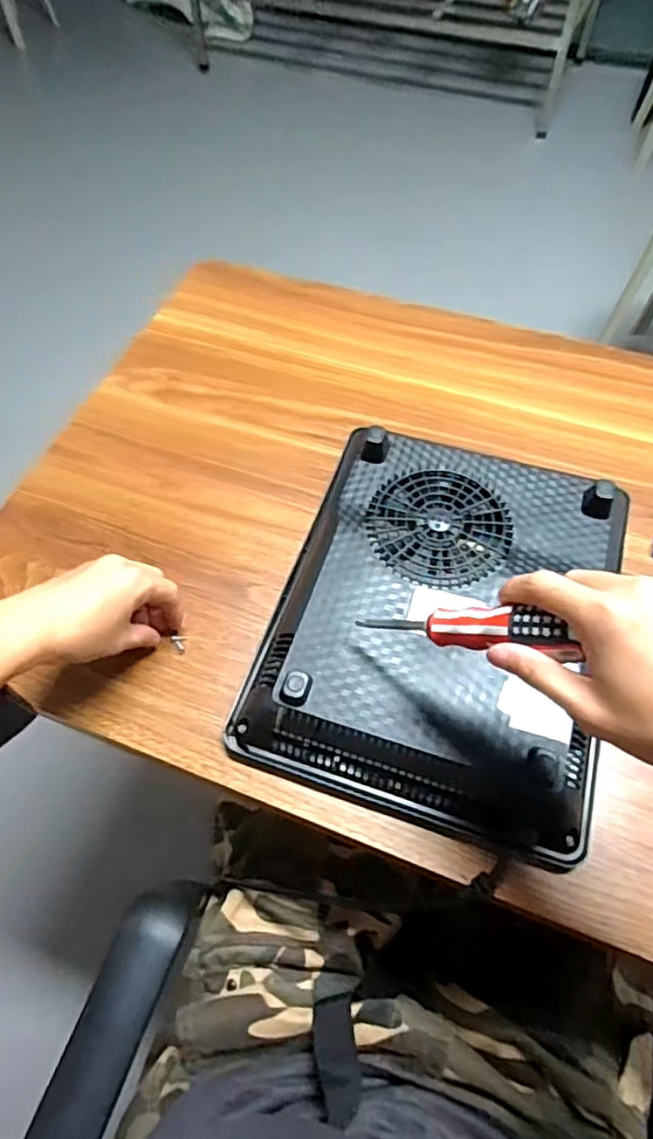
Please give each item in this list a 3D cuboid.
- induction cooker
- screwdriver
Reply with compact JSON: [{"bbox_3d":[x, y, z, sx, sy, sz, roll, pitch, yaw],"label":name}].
[{"bbox_3d":[0.098,0.033,0.520,0.273,0.057,0.328,15,61,11],"label":"induction cooker"},{"bbox_3d":[0.081,0.035,0.387,0.163,0.025,0.021,-3,45,54],"label":"screwdriver"}]

